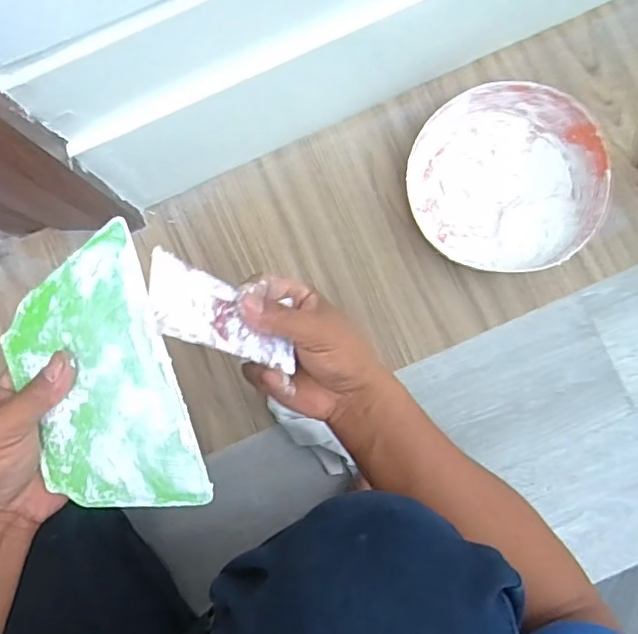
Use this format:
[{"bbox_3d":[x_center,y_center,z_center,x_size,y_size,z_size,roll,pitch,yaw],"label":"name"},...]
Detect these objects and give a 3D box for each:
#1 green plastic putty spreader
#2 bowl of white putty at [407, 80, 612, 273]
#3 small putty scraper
[{"bbox_3d":[-0.138,0.044,0.352,0.124,0.004,0.164,-25,83,24],"label":"green plastic putty spreader"},{"bbox_3d":[0.206,-0.156,0.633,0.202,0.067,0.190,0,86,1],"label":"bowl of white putty"},{"bbox_3d":[-0.058,0.000,0.361,0.004,0.110,0.049,-23,58,35],"label":"small putty scraper"}]

